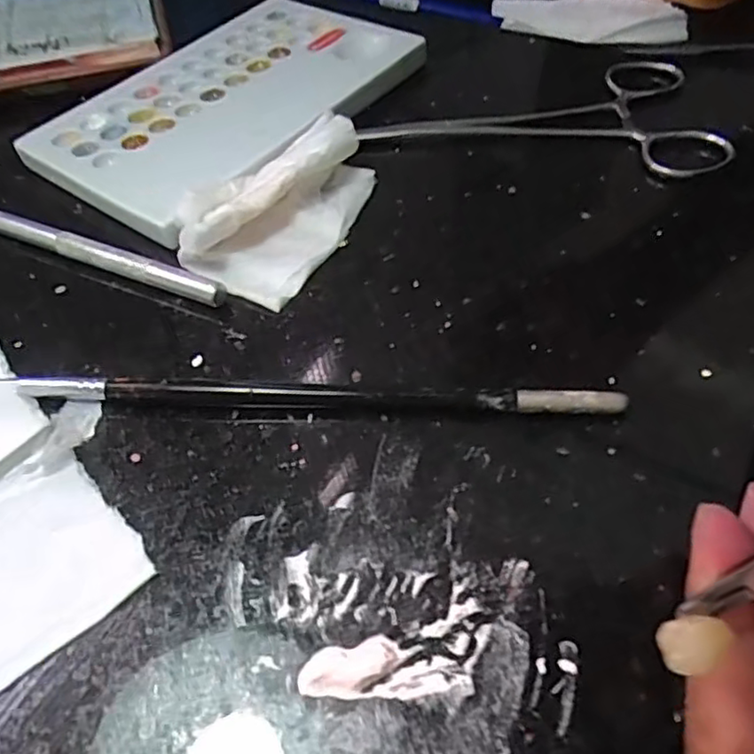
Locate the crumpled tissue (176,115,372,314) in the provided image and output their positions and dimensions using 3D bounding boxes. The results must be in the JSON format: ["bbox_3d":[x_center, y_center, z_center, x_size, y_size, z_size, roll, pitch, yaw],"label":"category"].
[{"bbox_3d":[-0.033,-0.060,0.220,0.045,0.021,0.074,23,58,21],"label":"crumpled tissue"}]

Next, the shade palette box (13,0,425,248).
[{"bbox_3d":[-0.061,-0.117,0.268,0.093,0.014,0.150,30,61,25],"label":"shade palette box"}]

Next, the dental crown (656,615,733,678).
[{"bbox_3d":[0.055,0.046,0.112,0.011,0.007,0.008,-36,49,28],"label":"dental crown"}]

